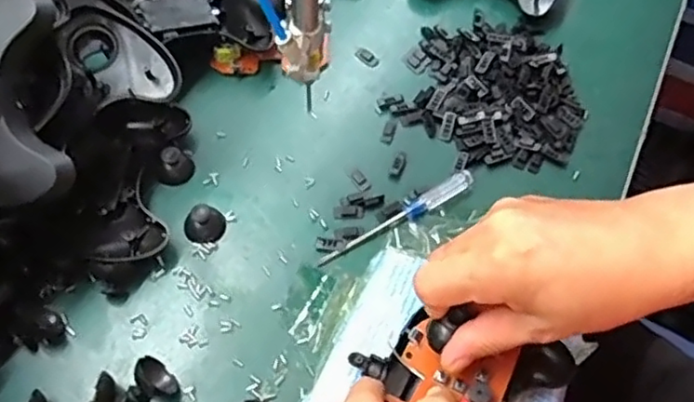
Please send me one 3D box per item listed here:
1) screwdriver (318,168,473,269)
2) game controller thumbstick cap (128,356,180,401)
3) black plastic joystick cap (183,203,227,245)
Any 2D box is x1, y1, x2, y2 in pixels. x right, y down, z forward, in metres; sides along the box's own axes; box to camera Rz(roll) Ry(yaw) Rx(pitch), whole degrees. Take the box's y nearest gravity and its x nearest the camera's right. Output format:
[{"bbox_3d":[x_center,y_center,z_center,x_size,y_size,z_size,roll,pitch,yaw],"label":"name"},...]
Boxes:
[{"bbox_3d":[0.033,0.011,0.411,0.117,0.012,0.012,-27,65,-17],"label":"screwdriver"},{"bbox_3d":[-0.110,0.103,0.354,0.027,0.018,0.022,40,66,18],"label":"game controller thumbstick cap"},{"bbox_3d":[-0.092,0.014,0.405,0.026,0.020,0.022,-29,66,-18],"label":"black plastic joystick cap"}]

